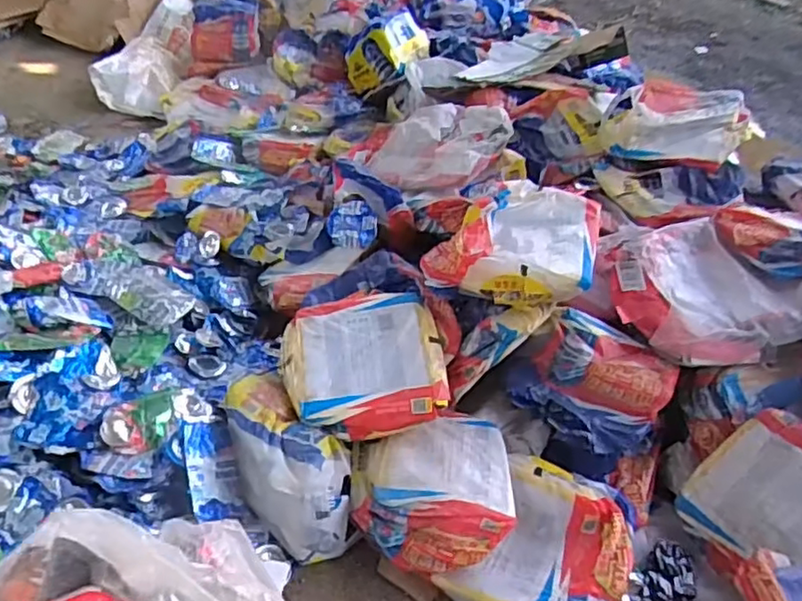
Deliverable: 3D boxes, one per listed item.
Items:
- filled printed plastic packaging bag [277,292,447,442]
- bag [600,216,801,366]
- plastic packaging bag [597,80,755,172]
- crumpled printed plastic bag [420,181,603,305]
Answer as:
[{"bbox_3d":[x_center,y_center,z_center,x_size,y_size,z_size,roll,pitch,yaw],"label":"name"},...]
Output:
[{"bbox_3d":[-0.061,0.096,1.052,0.251,0.081,0.253,-9,43,-15],"label":"filled printed plastic packaging bag"},{"bbox_3d":[0.513,-0.023,1.095,0.295,0.078,0.301,-11,43,-17],"label":"bag"},{"bbox_3d":[0.562,-0.365,1.331,0.274,0.101,0.235,19,43,17],"label":"plastic packaging bag"},{"bbox_3d":[0.196,-0.107,1.112,0.272,0.078,0.247,14,42,12],"label":"crumpled printed plastic bag"}]

